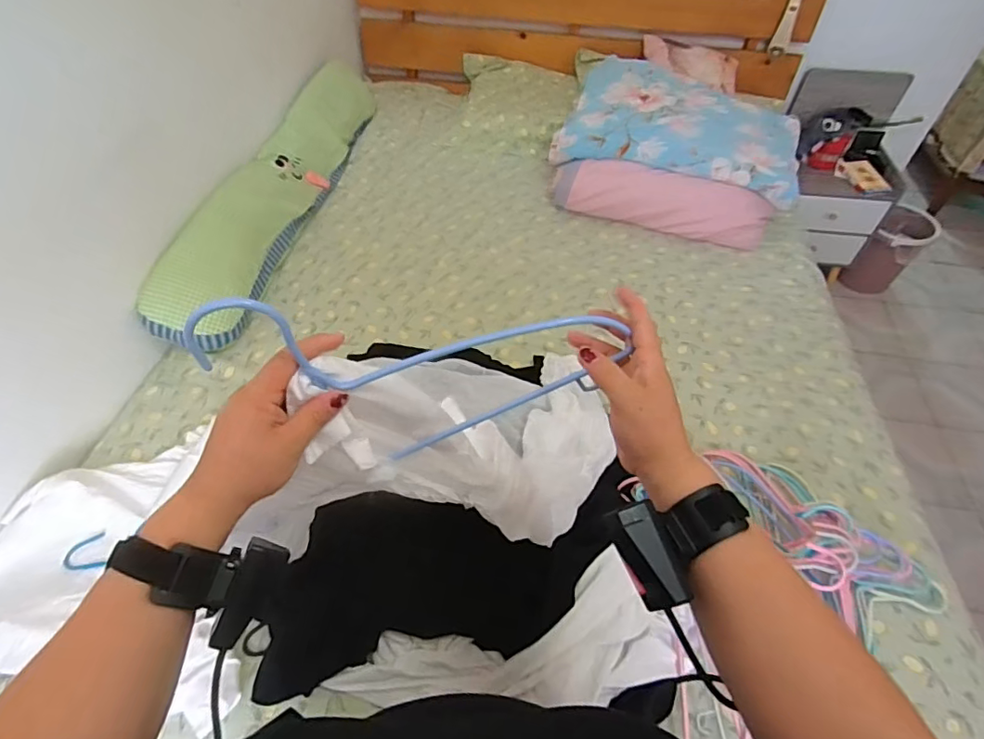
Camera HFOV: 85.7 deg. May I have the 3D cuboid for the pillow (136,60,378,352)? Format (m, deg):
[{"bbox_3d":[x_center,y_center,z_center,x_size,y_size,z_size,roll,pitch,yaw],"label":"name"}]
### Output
[{"bbox_3d":[-0.556,-0.498,1.372,0.188,0.209,1.078,7,49,3],"label":"pillow"}]

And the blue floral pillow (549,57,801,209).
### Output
[{"bbox_3d":[0.526,-0.679,1.457,0.633,0.179,0.365,16,50,11],"label":"blue floral pillow"}]

